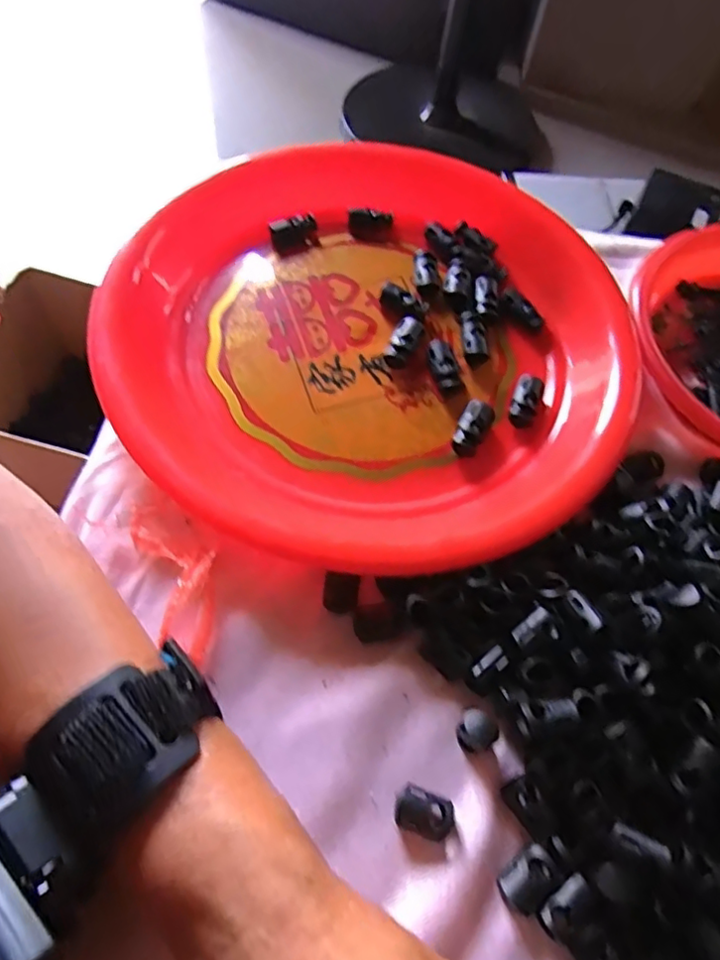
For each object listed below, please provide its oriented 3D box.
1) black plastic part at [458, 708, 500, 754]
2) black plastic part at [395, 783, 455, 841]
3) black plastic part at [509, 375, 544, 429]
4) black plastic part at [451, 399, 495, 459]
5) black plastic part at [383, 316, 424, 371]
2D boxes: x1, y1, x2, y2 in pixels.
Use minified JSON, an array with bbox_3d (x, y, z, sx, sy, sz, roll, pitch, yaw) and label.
[{"bbox_3d":[0.043,0.094,0.222,0.014,0.015,0.013,2,61,-4],"label":"black plastic part"},{"bbox_3d":[0.023,0.119,0.213,0.020,0.006,0.014,20,61,5],"label":"black plastic part"},{"bbox_3d":[0.083,-0.040,0.298,0.014,0.008,0.030,22,62,6],"label":"black plastic part"},{"bbox_3d":[0.054,-0.025,0.287,0.014,0.010,0.029,29,63,10],"label":"black plastic part"},{"bbox_3d":[0.023,-0.070,0.306,0.012,0.006,0.031,26,76,10],"label":"black plastic part"}]

